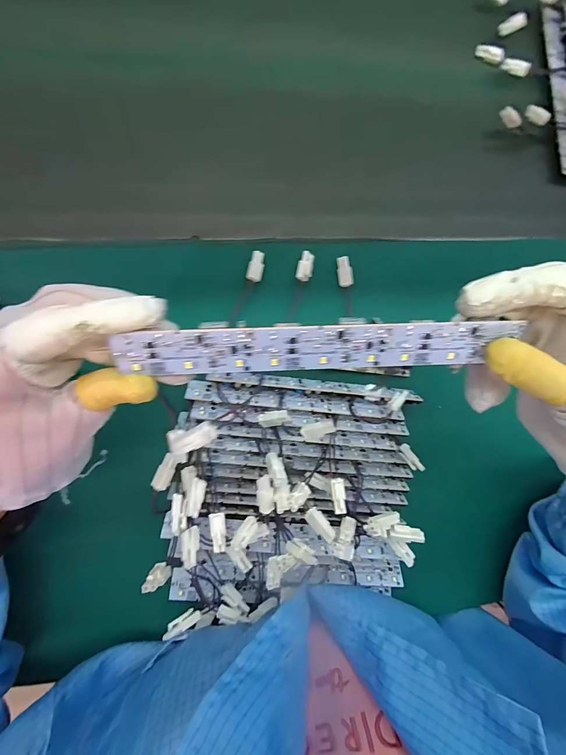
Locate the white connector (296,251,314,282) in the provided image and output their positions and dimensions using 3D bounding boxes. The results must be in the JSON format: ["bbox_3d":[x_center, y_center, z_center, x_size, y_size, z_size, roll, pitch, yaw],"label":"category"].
[{"bbox_3d":[0.020,-0.102,0.315,0.015,0.005,0.027,10,85,-7],"label":"white connector"}]

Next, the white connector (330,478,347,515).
[{"bbox_3d":[0.043,0.092,0.267,0.011,0.004,0.026,0,67,-8],"label":"white connector"}]

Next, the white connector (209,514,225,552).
[{"bbox_3d":[-0.045,0.108,0.242,0.011,0.005,0.025,-7,63,-8],"label":"white connector"}]

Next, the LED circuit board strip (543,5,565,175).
[{"bbox_3d":[0.304,-0.314,0.374,0.025,0.009,0.193,-2,86,-8],"label":"LED circuit board strip"}]

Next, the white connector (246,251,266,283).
[{"bbox_3d":[-0.024,-0.100,0.308,0.014,0.004,0.028,13,84,-7],"label":"white connector"}]

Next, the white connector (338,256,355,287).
[{"bbox_3d":[0.058,-0.099,0.321,0.014,0.004,0.027,-14,102,-8],"label":"white connector"}]

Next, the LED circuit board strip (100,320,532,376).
[{"bbox_3d":[0.015,-0.014,0.163,0.177,0.004,0.023,-2,126,-4],"label":"LED circuit board strip"}]

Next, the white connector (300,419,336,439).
[{"bbox_3d":[0.026,0.040,0.259,0.026,0.004,0.011,-16,88,18],"label":"white connector"}]

